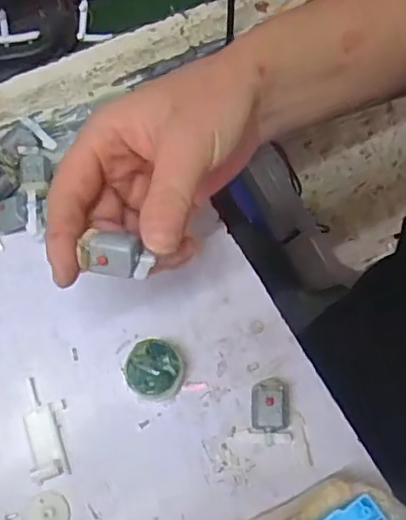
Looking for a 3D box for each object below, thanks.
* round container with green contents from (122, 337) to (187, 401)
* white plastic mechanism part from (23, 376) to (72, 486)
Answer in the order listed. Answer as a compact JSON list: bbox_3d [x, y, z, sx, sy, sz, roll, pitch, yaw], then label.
[{"bbox_3d":[-0.028,0.062,0.351,0.035,0.018,0.034,1,65,-1],"label":"round container with green contents"},{"bbox_3d":[-0.089,0.094,0.341,0.023,0.007,0.057,-13,67,-8],"label":"white plastic mechanism part"}]

